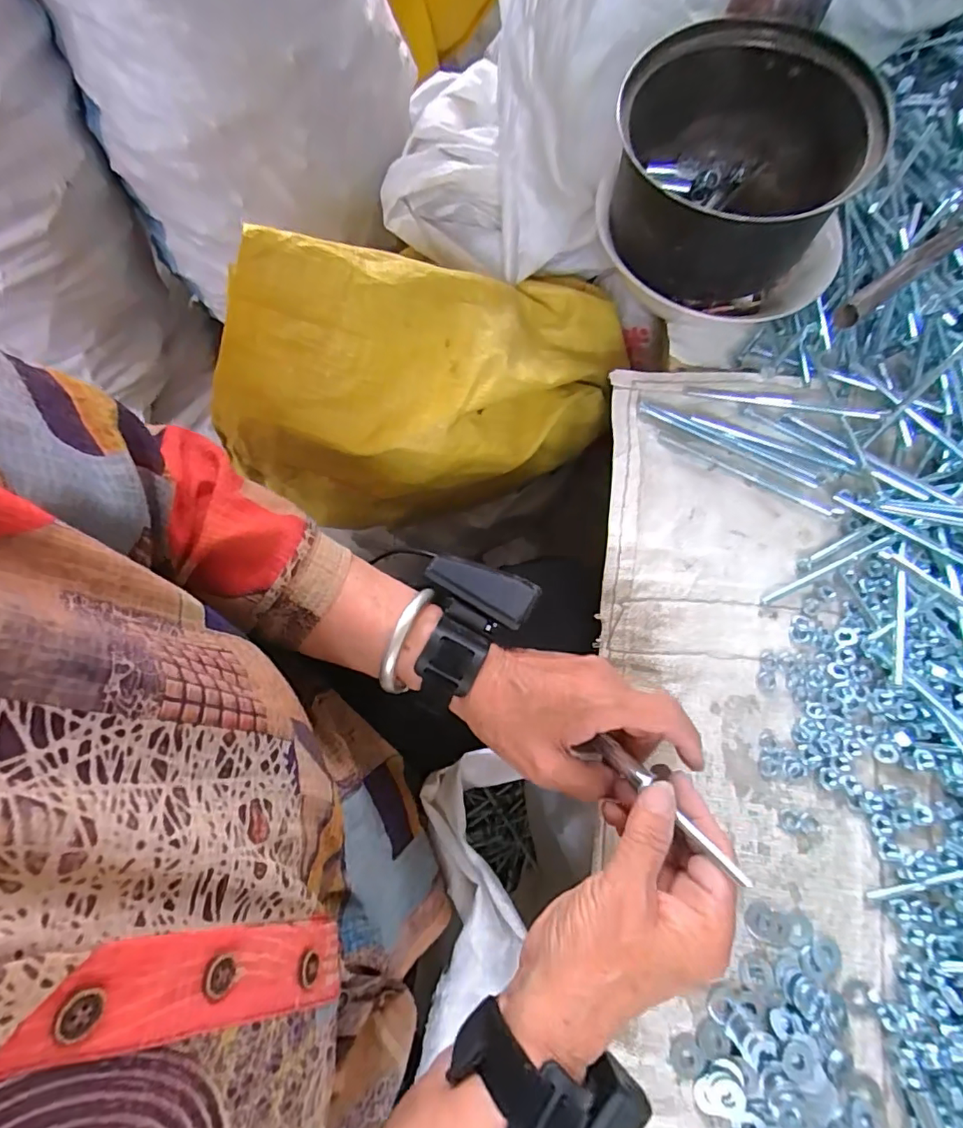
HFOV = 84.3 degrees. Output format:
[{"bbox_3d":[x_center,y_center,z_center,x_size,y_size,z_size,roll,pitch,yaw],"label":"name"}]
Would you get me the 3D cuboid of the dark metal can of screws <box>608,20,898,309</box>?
[{"bbox_3d":[0.188,-0.302,0.407,0.172,0.091,0.188,0,72,0],"label":"dark metal can of screws"}]

